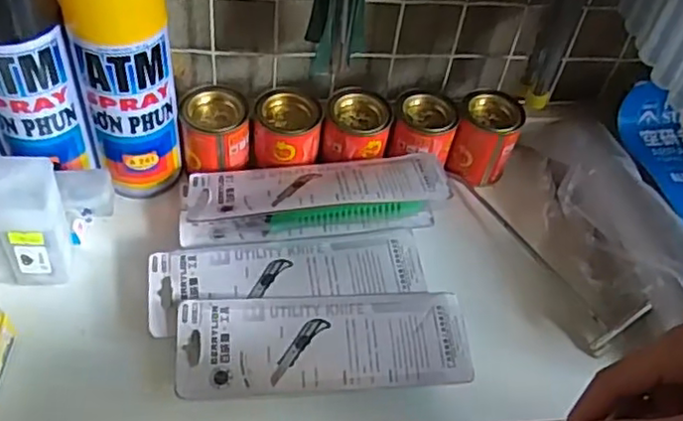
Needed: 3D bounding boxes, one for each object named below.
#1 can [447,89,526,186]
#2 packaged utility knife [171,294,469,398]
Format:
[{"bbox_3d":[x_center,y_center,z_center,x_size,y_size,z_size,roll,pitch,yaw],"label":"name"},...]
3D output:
[{"bbox_3d":[0.126,-0.064,0.564,0.051,0.064,0.048,4,46,-4],"label":"can"},{"bbox_3d":[-0.012,0.090,0.439,0.192,0.017,0.066,0,47,-7],"label":"packaged utility knife"}]

